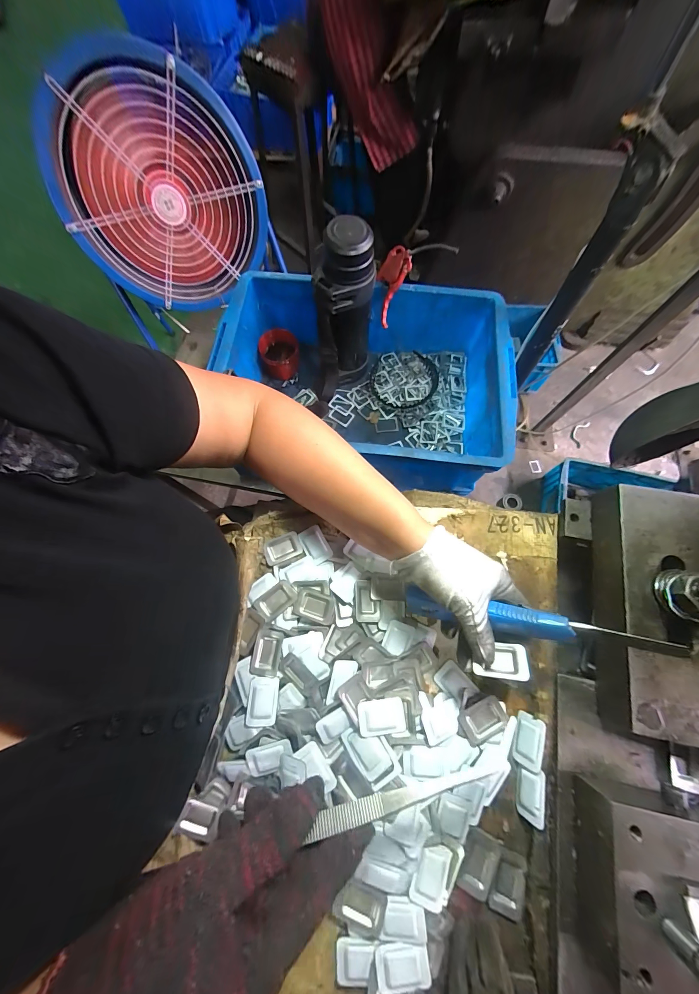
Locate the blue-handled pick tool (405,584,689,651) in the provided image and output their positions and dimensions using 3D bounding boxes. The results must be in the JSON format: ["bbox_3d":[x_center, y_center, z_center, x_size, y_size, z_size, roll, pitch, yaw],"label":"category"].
[{"bbox_3d":[0.137,0.100,0.259,0.185,0.020,0.022,0,70,25],"label":"blue-handled pick tool"}]

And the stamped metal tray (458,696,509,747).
[{"bbox_3d":[0.121,0.203,0.292,0.040,0.013,0.027,-24,73,-8],"label":"stamped metal tray"}]

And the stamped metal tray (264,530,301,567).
[{"bbox_3d":[-0.072,0.057,0.348,0.040,0.007,0.025,-25,74,-6],"label":"stamped metal tray"}]

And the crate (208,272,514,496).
[{"bbox_3d":[0.024,-0.207,0.616,0.493,0.178,0.340,6,73,3],"label":"crate"}]

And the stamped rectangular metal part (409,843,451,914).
[{"bbox_3d":[0.066,0.305,0.258,0.028,0.006,0.040,18,74,7],"label":"stamped rectangular metal part"}]

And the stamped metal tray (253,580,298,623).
[{"bbox_3d":[-0.075,0.106,0.328,0.041,0.004,0.026,-40,76,-10],"label":"stamped metal tray"}]

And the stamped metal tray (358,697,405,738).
[{"bbox_3d":[0.029,0.195,0.284,0.041,0.004,0.027,-6,73,0],"label":"stamped metal tray"}]

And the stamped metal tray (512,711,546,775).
[{"bbox_3d":[0.158,0.215,0.282,0.004,0.024,0.040,26,73,-33],"label":"stamped metal tray"}]

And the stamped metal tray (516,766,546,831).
[{"bbox_3d":[0.152,0.251,0.270,0.006,0.023,0.037,23,69,-27],"label":"stamped metal tray"}]

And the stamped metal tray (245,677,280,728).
[{"bbox_3d":[-0.081,0.190,0.297,0.027,0.006,0.040,2,73,2],"label":"stamped metal tray"}]

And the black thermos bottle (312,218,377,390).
[{"bbox_3d":[-0.006,-0.316,0.576,0.090,0.281,0.073,1,73,2],"label":"black thermos bottle"}]

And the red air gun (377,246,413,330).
[{"bbox_3d":[0.071,-0.382,0.586,0.056,0.124,0.026,25,45,8],"label":"red air gun"}]

